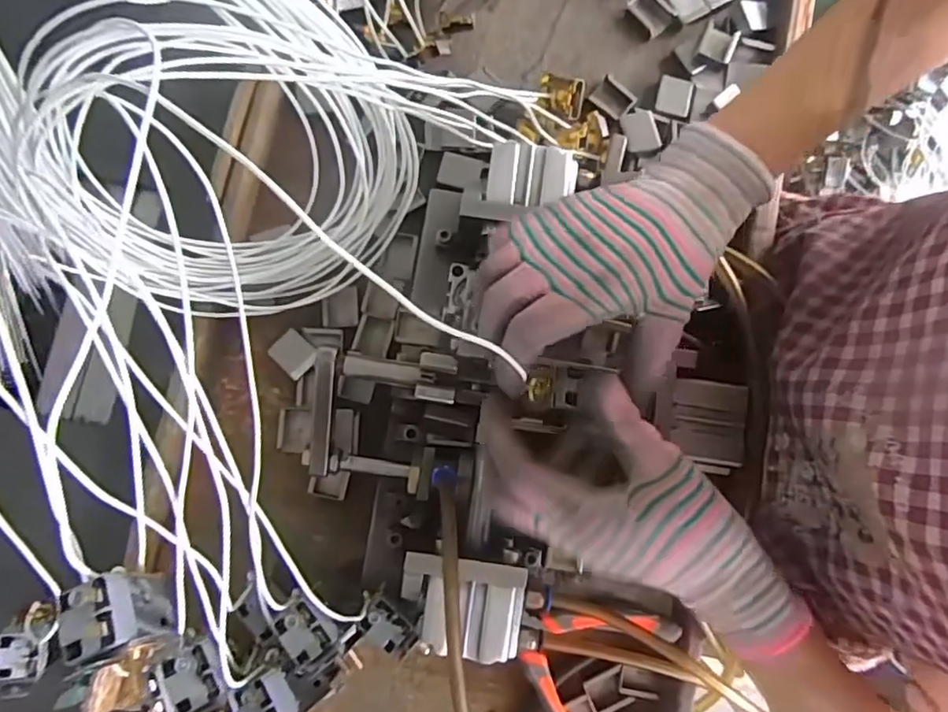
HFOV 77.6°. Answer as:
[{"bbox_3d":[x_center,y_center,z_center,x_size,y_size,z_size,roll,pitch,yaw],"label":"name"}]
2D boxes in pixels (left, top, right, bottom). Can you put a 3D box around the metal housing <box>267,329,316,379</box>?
[{"bbox_3d":[-0.131,-0.002,0.428,0.031,0.005,0.027,41,83,5],"label":"metal housing"}]

